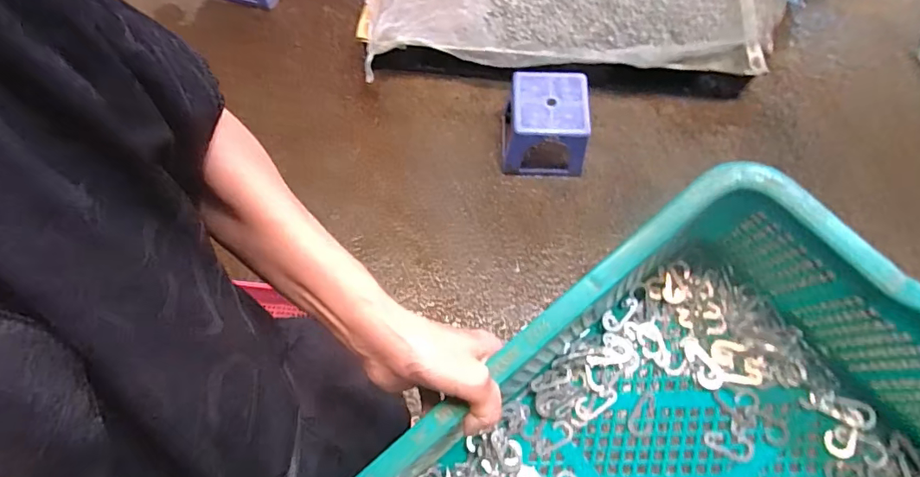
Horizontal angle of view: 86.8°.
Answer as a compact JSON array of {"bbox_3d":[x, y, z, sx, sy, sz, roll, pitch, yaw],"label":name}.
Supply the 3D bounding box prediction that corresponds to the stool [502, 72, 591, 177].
[{"bbox_3d":[0.260,-0.347,1.505,0.241,0.215,0.243,0,66,-1],"label":"stool"}]

